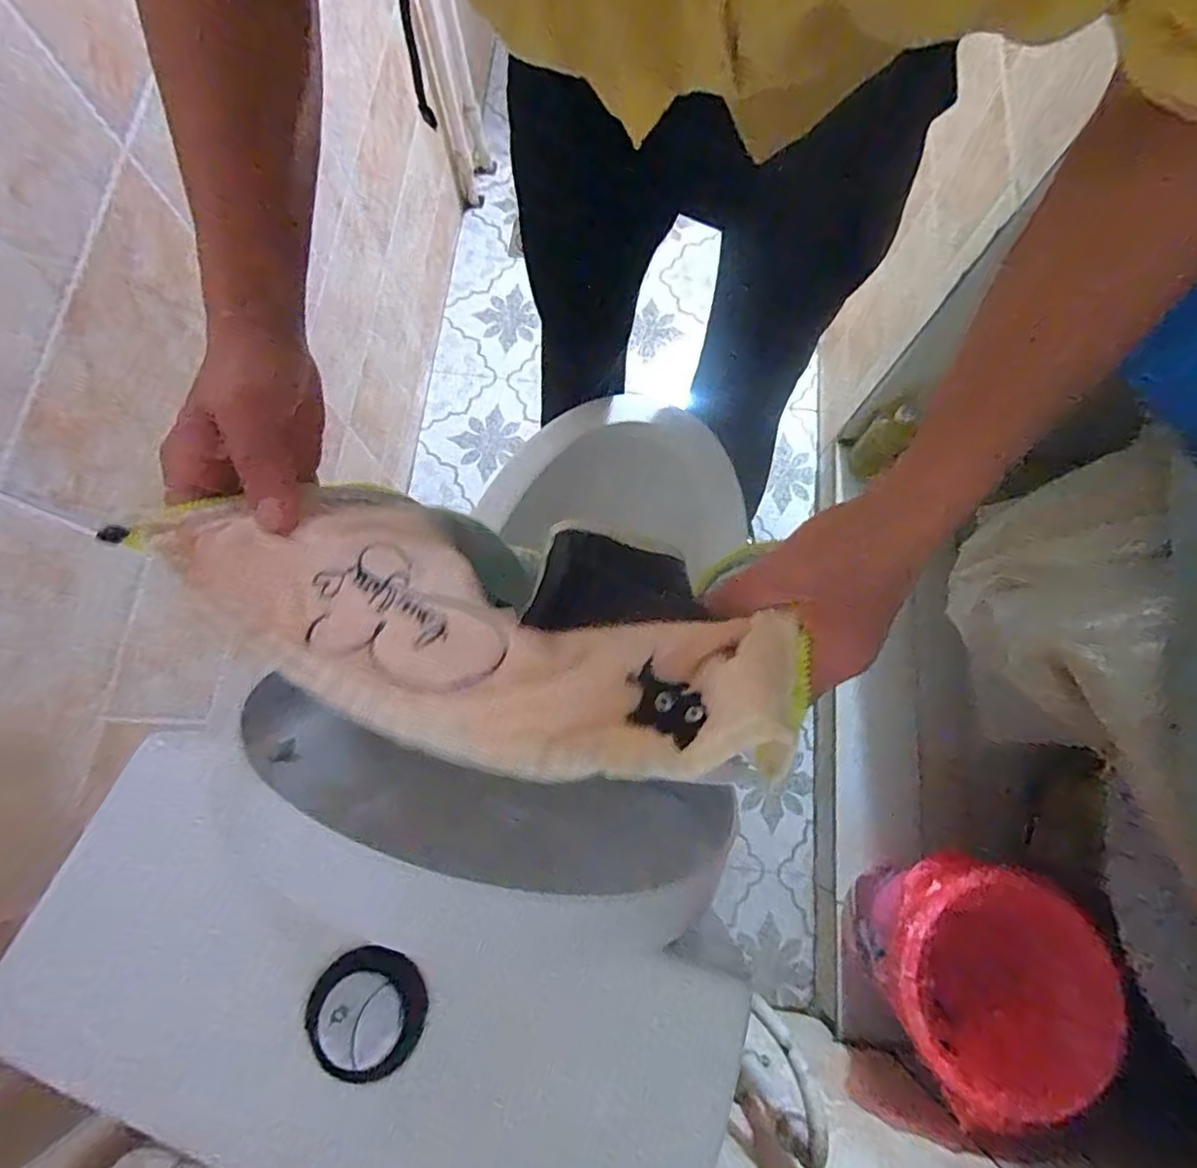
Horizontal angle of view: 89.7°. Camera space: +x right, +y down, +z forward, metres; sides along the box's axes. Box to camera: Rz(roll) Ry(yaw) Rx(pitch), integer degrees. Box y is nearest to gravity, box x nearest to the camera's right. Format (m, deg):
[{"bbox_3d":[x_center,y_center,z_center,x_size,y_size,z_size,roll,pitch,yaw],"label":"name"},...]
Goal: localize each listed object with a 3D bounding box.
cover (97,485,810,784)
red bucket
[{"bbox_3d":[-0.052,0.016,0.264,0.277,0.067,0.109,15,77,2],"label":"cover"},{"bbox_3d":[0.451,0.482,0.765,0.225,0.228,0.257,24,78,5],"label":"red bucket"}]

